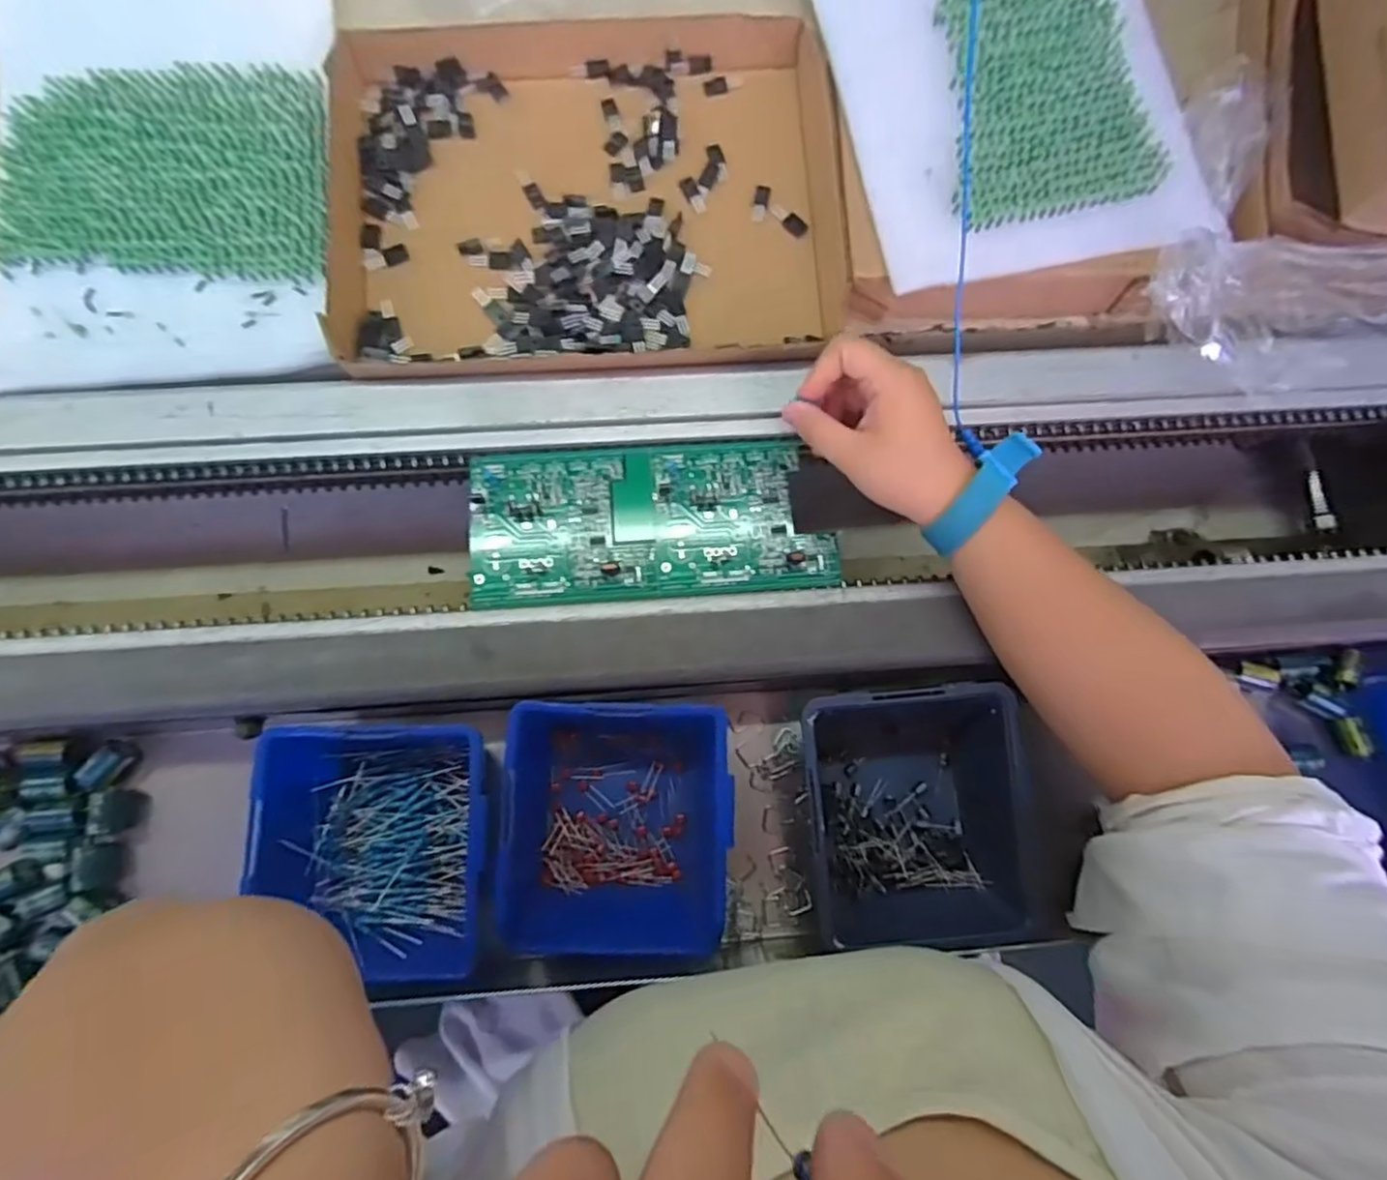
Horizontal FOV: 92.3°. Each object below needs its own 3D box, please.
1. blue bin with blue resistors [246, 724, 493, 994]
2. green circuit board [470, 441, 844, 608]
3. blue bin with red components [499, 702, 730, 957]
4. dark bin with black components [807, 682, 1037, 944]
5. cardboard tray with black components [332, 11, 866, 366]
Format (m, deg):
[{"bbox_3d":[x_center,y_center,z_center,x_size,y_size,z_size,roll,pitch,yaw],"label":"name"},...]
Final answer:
[{"bbox_3d":[-0.171,0.145,0.370,0.122,0.063,0.133,-4,75,-1],"label":"blue bin with blue resistors"},{"bbox_3d":[-0.025,-0.042,0.404,0.213,0.010,0.095,-4,75,-1],"label":"green circuit board"},{"bbox_3d":[-0.042,0.130,0.378,0.124,0.065,0.123,1,75,0],"label":"blue bin with red components"},{"bbox_3d":[0.125,0.127,0.382,0.116,0.064,0.131,-5,75,-2],"label":"dark bin with black components"},{"bbox_3d":[-0.068,-0.260,0.437,0.323,0.040,0.238,-3,75,-1],"label":"cardboard tray with black components"}]

